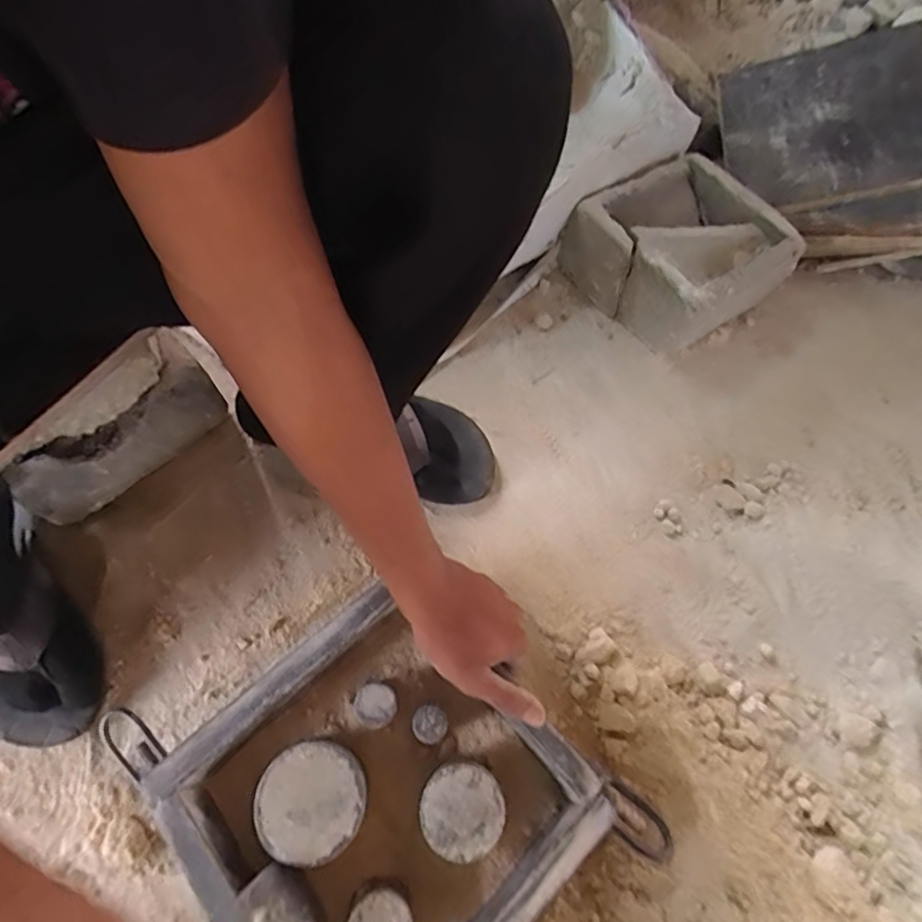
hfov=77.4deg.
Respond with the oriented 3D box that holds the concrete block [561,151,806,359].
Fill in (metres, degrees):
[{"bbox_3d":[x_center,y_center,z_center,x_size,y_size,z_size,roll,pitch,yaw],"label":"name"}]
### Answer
[{"bbox_3d":[0.265,-0.257,0.708,0.204,0.094,0.205,-36,72,-15],"label":"concrete block"}]

